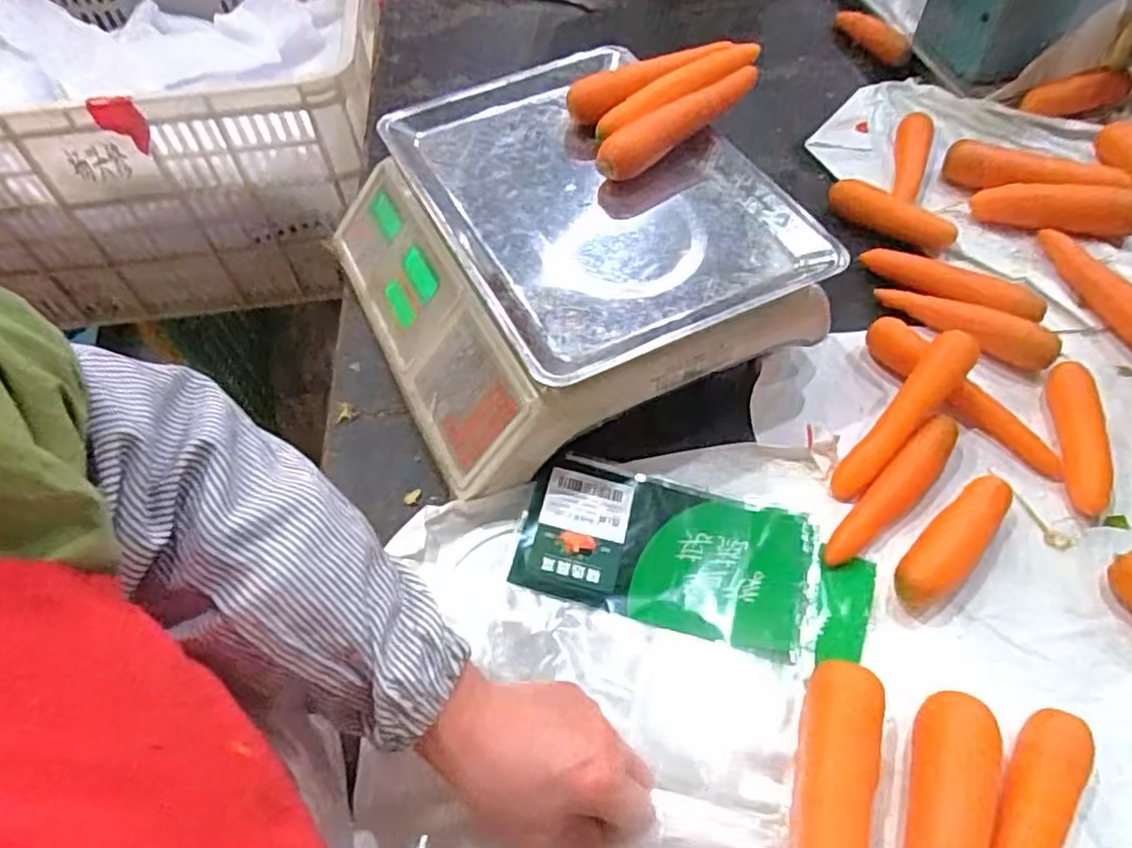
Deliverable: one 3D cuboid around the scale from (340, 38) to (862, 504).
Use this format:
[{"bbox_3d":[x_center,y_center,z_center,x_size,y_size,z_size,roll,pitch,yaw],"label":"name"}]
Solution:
[{"bbox_3d":[-0.012,-0.144,0.589,0.314,0.110,0.345,-24,58,-13],"label":"scale"}]

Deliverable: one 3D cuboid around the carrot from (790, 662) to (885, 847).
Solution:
[{"bbox_3d":[0.143,0.215,0.376,0.039,0.035,0.167,10,57,10],"label":"carrot"}]

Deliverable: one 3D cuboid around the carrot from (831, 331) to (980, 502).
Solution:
[{"bbox_3d":[0.255,-0.008,0.526,0.032,0.028,0.167,36,64,24],"label":"carrot"}]

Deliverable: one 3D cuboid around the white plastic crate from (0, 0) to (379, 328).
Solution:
[{"bbox_3d":[-0.565,-0.415,0.969,0.619,0.289,0.420,-6,55,-1],"label":"white plastic crate"}]

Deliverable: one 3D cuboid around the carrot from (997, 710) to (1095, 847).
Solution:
[{"bbox_3d":[0.238,0.226,0.371,0.032,0.036,0.153,25,60,19],"label":"carrot"}]

